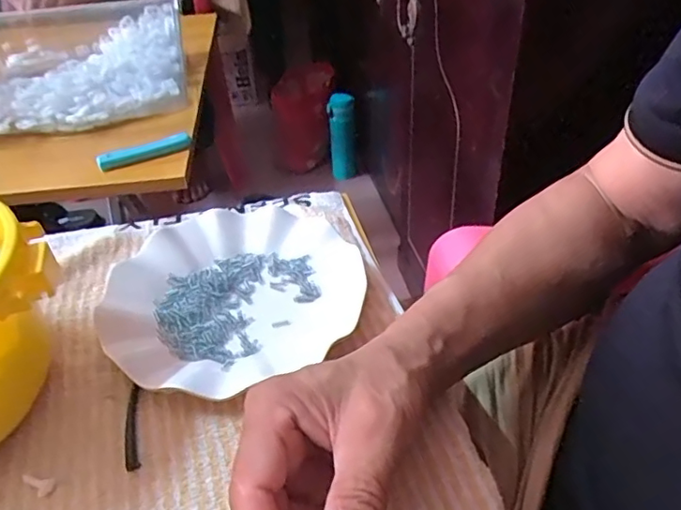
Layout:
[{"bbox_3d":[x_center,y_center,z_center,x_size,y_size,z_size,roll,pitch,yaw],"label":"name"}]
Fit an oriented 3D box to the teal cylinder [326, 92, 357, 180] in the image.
[{"bbox_3d":[0.006,-0.318,1.485,0.064,0.222,0.060,4,39,10],"label":"teal cylinder"}]

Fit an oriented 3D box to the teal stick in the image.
[{"bbox_3d":[-0.212,-0.114,0.604,0.100,0.014,0.020,-21,43,-19],"label":"teal stick"}]

